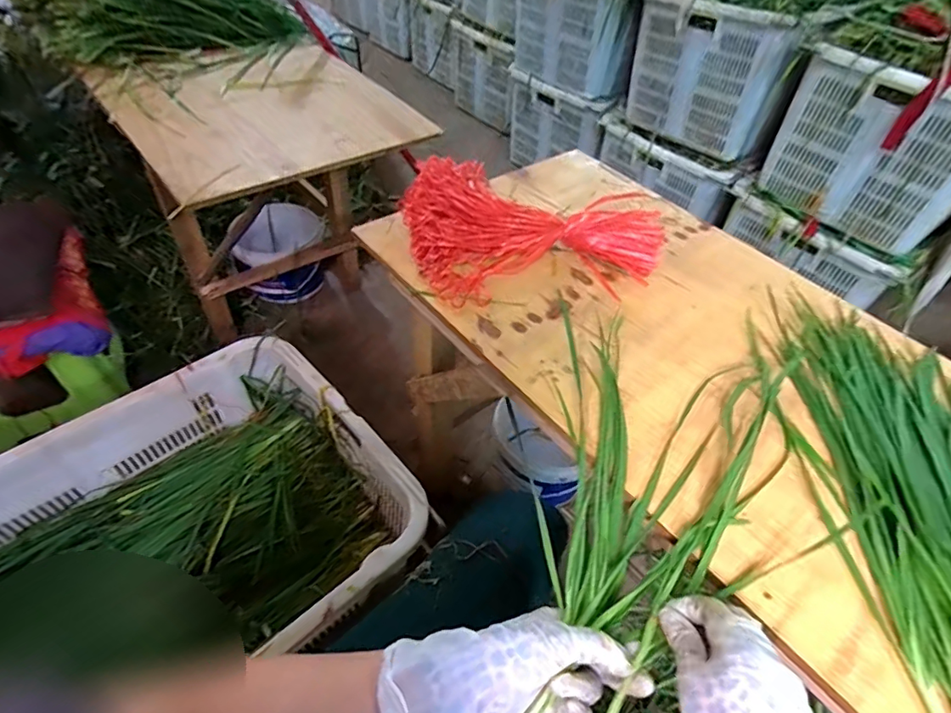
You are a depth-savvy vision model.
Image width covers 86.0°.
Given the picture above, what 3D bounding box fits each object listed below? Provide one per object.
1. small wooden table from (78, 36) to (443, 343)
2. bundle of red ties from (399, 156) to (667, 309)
[{"bbox_3d":[-0.423,-0.306,1.133,0.463,0.561,0.649,-26,54,-26],"label":"small wooden table"},{"bbox_3d":[0.075,-0.184,0.670,0.330,0.071,0.229,-7,50,-12],"label":"bundle of red ties"}]

